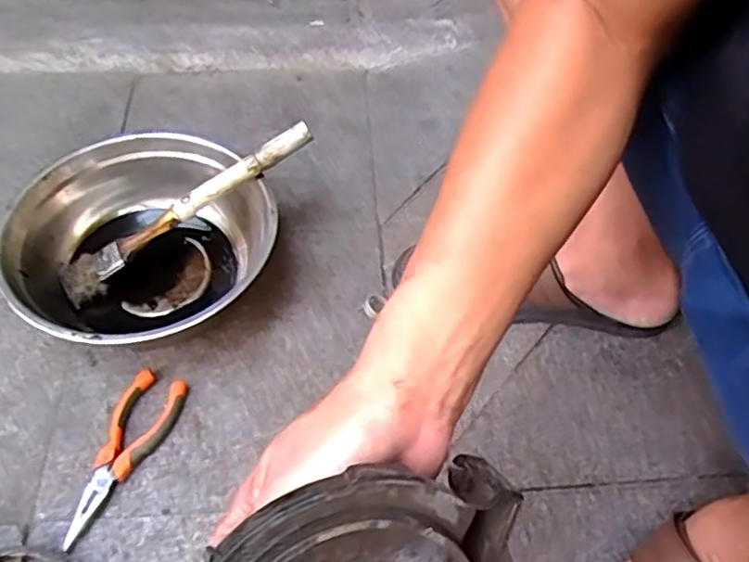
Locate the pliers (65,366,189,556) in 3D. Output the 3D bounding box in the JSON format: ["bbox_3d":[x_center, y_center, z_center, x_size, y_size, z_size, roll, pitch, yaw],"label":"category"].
[{"bbox_3d":[-0.215,0.145,0.552,0.051,0.015,0.149,21,56,10],"label":"pliers"}]

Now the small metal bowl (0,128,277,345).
[{"bbox_3d":[-0.223,-0.033,0.638,0.232,0.079,0.241,2,55,-3],"label":"small metal bowl"}]

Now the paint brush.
[{"bbox_3d":[-0.186,-0.073,0.641,0.280,0.021,0.046,-34,62,-1],"label":"paint brush"}]

